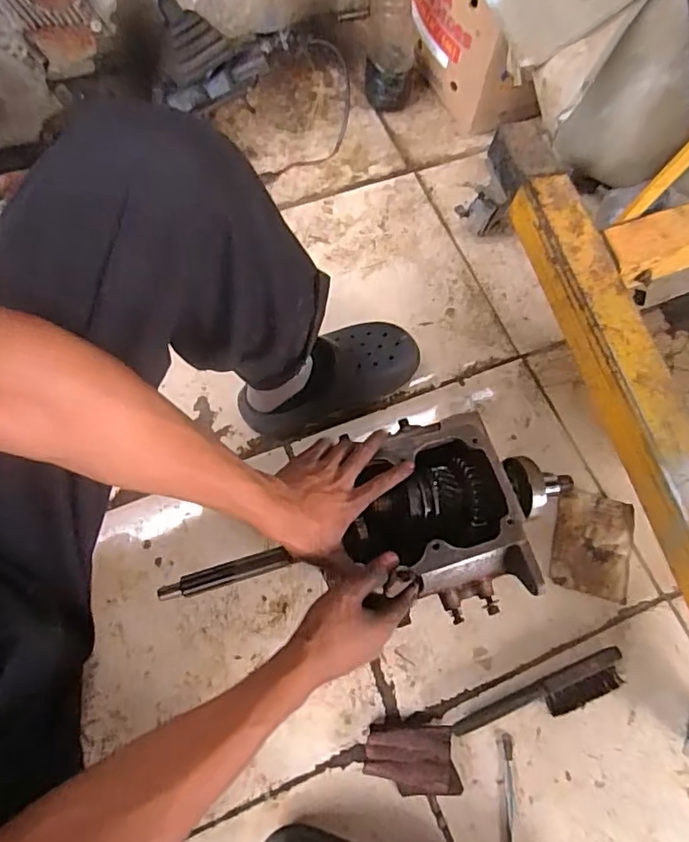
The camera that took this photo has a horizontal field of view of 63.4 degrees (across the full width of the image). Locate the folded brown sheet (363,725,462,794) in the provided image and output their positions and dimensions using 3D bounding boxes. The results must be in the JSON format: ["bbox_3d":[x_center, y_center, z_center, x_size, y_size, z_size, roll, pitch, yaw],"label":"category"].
[{"bbox_3d":[0.081,0.405,0.667,0.111,0.026,0.073,2,69,-2],"label":"folded brown sheet"}]

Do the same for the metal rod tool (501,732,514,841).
[{"bbox_3d":[0.197,0.467,0.665,0.013,0.006,0.168,5,69,-1],"label":"metal rod tool"}]

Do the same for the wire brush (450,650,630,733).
[{"bbox_3d":[0.248,0.351,0.698,0.225,0.029,0.047,-19,71,-10],"label":"wire brush"}]

